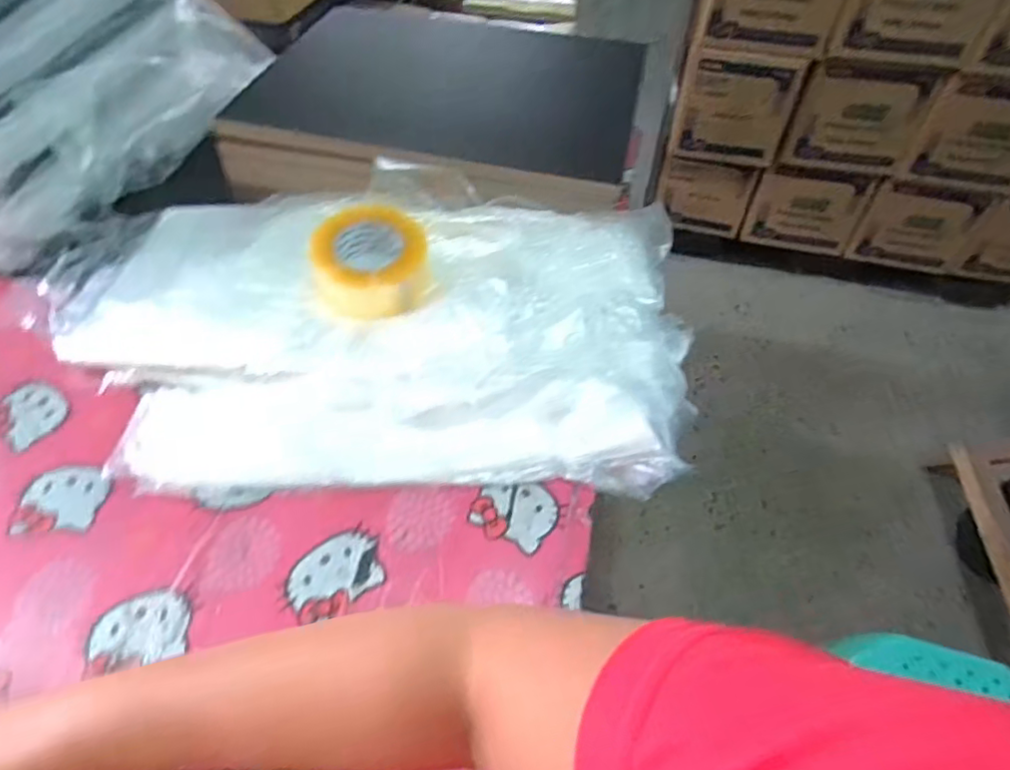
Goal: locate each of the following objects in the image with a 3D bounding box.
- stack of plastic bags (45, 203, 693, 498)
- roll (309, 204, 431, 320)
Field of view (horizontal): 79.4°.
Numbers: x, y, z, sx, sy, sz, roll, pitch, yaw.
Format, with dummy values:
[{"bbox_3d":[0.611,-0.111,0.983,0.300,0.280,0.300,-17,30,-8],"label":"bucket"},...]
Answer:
[{"bbox_3d":[-0.152,-0.073,0.665,0.696,0.065,0.367,1,53,0],"label":"stack of plastic bags"},{"bbox_3d":[-0.154,-0.144,0.702,0.127,0.049,0.130,0,53,-1],"label":"roll"}]

